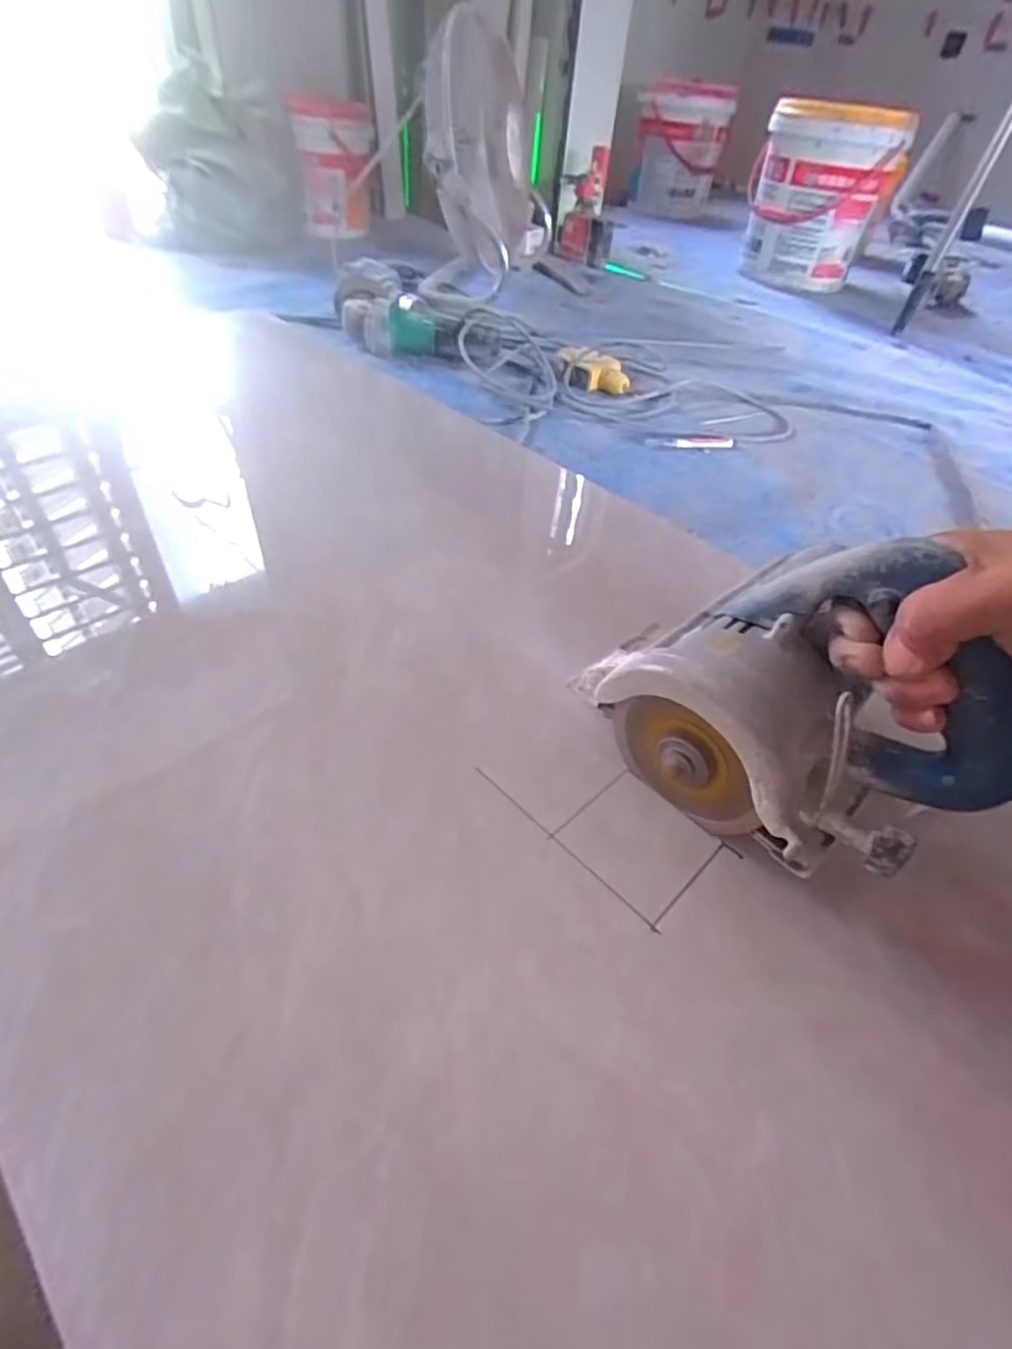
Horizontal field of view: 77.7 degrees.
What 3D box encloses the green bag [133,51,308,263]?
[{"bbox_3d":[-0.570,-1.016,1.260,0.295,0.258,0.179,-7,48,-14],"label":"green bag"}]

